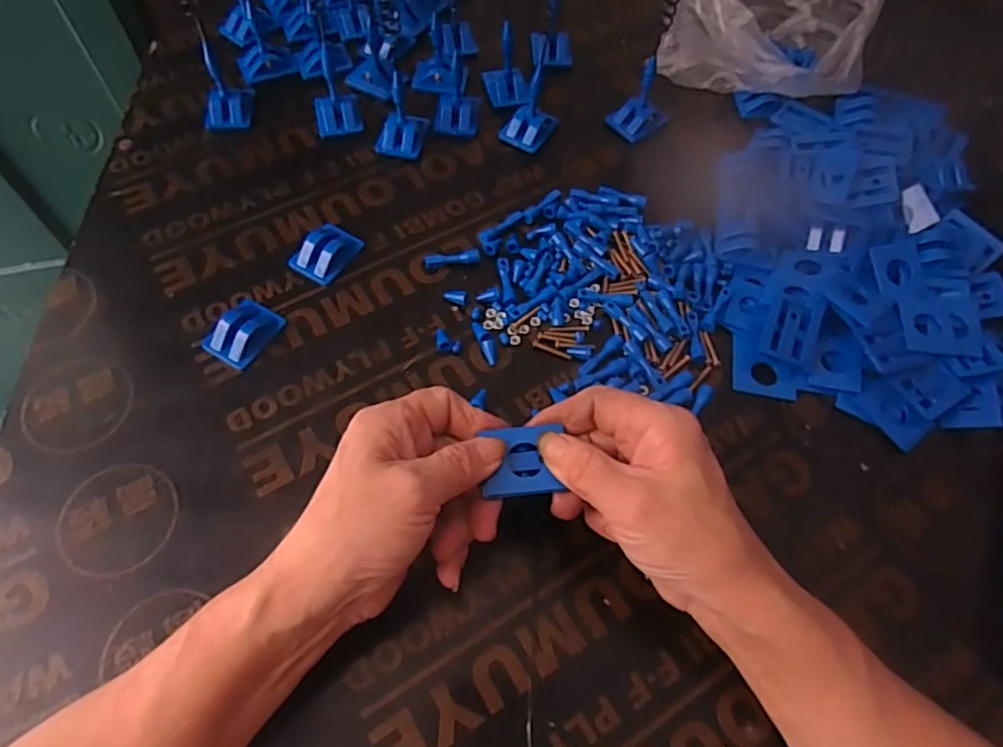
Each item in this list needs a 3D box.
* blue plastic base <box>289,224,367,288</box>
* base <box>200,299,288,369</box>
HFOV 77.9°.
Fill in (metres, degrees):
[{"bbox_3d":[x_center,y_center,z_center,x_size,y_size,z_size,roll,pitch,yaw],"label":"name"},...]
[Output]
[{"bbox_3d":[-0.122,-0.085,0.432,0.034,0.011,0.046,26,64,11],"label":"blue plastic base"},{"bbox_3d":[-0.166,-0.027,0.398,0.032,0.013,0.044,29,64,13],"label":"base"}]

